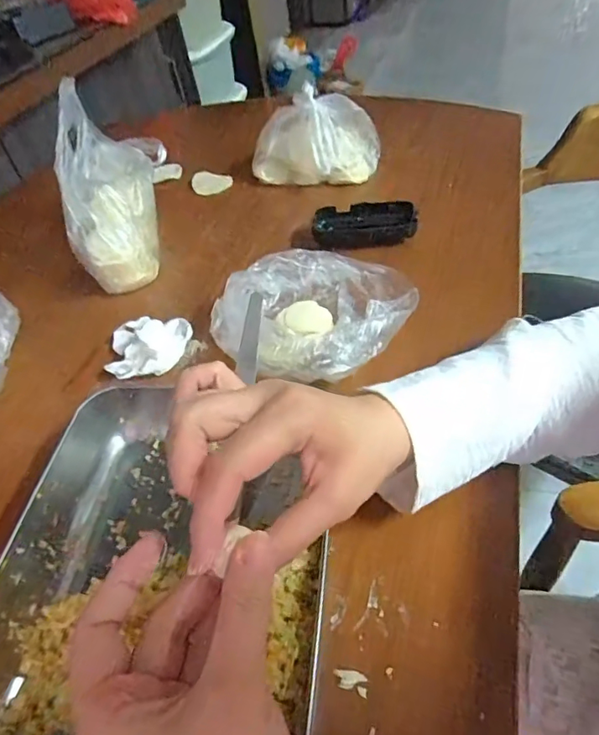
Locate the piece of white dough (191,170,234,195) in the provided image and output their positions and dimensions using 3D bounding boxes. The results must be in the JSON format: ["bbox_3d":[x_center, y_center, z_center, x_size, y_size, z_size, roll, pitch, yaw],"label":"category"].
[{"bbox_3d":[-0.118,-0.253,0.695,0.056,0.020,0.035,-19,47,-7],"label":"piece of white dough"}]

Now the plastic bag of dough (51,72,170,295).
[{"bbox_3d":[-0.201,-0.205,0.557,0.079,0.147,0.198,-7,46,3],"label":"plastic bag of dough"}]

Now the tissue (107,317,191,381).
[{"bbox_3d":[-0.145,-0.023,0.470,0.075,0.031,0.072,10,50,20],"label":"tissue"}]

